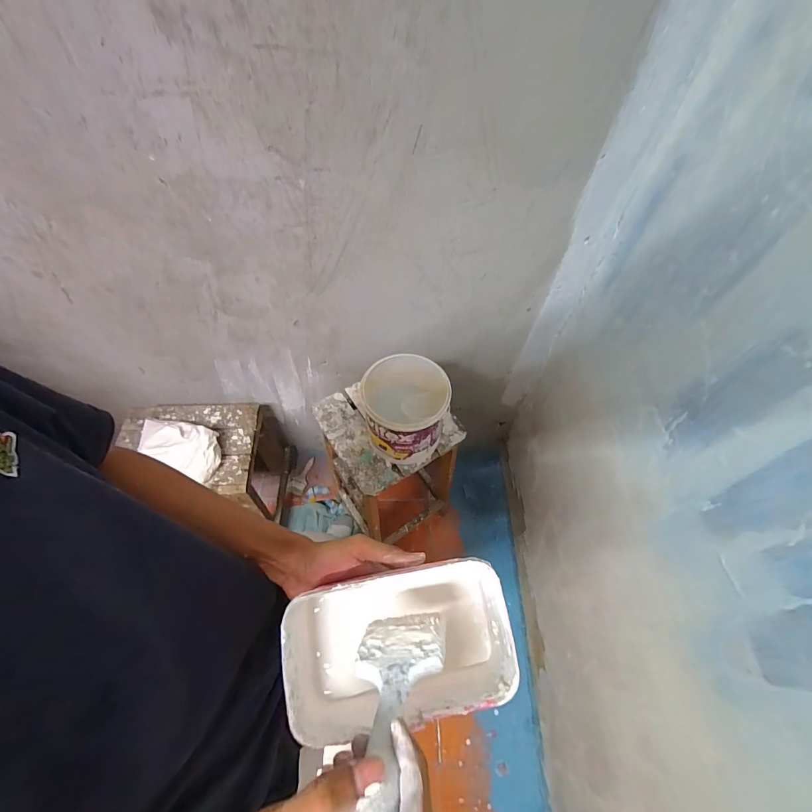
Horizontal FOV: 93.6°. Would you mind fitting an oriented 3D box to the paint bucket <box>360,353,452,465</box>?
[{"bbox_3d":[-0.002,0.012,0.857,0.170,0.179,0.175,1,58,-2],"label":"paint bucket"}]

